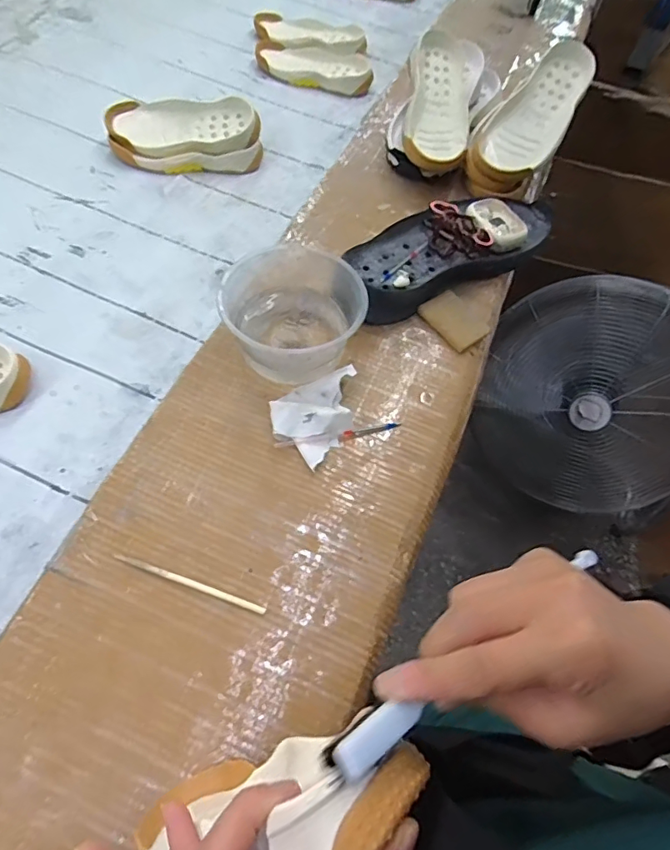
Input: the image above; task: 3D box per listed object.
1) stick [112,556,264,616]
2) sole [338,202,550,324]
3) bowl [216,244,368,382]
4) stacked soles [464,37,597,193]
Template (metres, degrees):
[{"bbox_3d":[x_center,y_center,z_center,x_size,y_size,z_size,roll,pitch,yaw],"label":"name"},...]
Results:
[{"bbox_3d":[-0.115,0.126,0.405,0.125,0.006,0.007,19,62,5],"label":"stick"},{"bbox_3d":[0.146,-0.217,0.613,0.307,0.035,0.114,-27,68,-18],"label":"sole"},{"bbox_3d":[-0.041,-0.104,0.506,0.126,0.078,0.129,2,62,-4],"label":"bowl"},{"bbox_3d":[0.269,-0.416,0.684,0.087,0.038,0.254,34,80,16],"label":"stacked soles"}]

